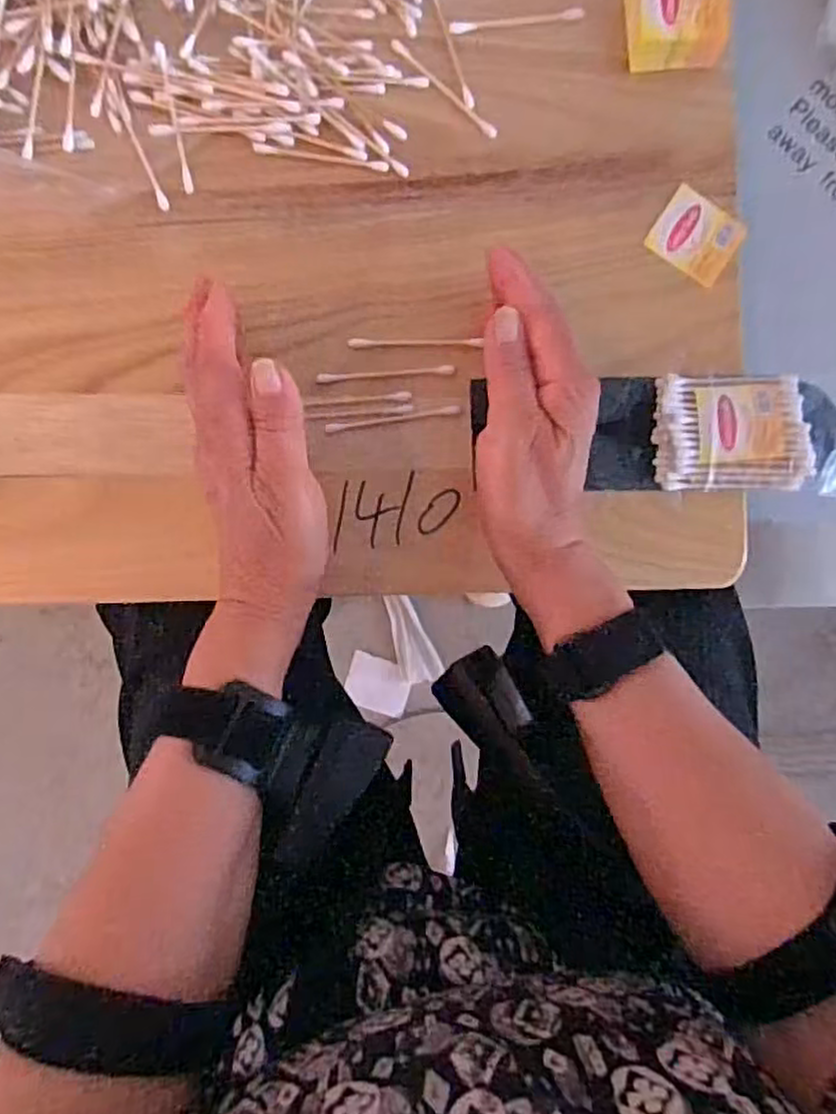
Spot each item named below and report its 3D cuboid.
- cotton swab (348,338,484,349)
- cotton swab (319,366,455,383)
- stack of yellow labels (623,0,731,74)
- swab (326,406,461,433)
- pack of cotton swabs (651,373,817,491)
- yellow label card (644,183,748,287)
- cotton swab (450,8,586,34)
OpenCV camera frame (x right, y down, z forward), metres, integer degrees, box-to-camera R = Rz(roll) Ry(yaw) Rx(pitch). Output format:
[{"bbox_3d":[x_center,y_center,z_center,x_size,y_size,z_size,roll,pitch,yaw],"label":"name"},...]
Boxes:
[{"bbox_3d":[-0.001,-0.113,0.384,0.069,0.004,0.005,0,92,1],"label":"cotton swab"},{"bbox_3d":[-0.016,-0.096,0.383,0.071,0.004,0.005,-4,92,-2],"label":"cotton swab"},{"bbox_3d":[0.133,-0.278,0.374,0.049,0.026,0.043,-3,91,0],"label":"stack of yellow labels"},{"bbox_3d":[-0.013,-0.072,0.381,0.070,0.004,0.005,-9,93,-2],"label":"swab"},{"bbox_3d":[0.165,-0.065,0.383,0.077,0.015,0.059,0,91,0],"label":"pack of cotton swabs"},{"bbox_3d":[0.148,-0.170,0.389,0.043,0.004,0.040,34,88,2],"label":"yellow label card"},{"bbox_3d":[0.052,-0.281,0.382,0.070,0.004,0.006,-8,92,-2],"label":"cotton swab"}]

